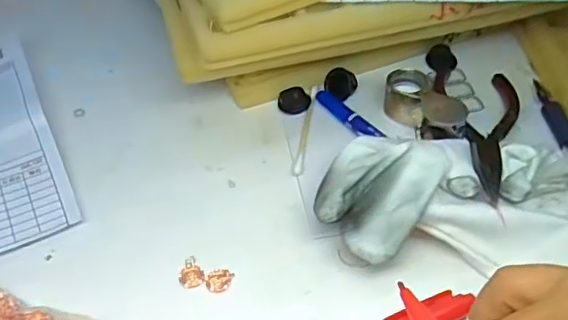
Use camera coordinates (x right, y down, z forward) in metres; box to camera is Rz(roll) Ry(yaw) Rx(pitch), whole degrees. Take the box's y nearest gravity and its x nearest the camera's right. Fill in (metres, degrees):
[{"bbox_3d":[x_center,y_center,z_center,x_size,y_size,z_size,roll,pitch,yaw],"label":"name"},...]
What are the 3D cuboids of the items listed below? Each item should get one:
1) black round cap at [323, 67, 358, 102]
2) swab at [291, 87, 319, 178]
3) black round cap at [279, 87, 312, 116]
[{"bbox_3d":[0.033,-0.045,0.336,0.019,0.012,0.017,3,47,4],"label":"black round cap"},{"bbox_3d":[0.013,-0.018,0.324,0.006,0.004,0.067,7,48,8],"label":"swab"},{"bbox_3d":[0.006,-0.036,0.336,0.019,0.010,0.014,-1,47,0],"label":"black round cap"}]

